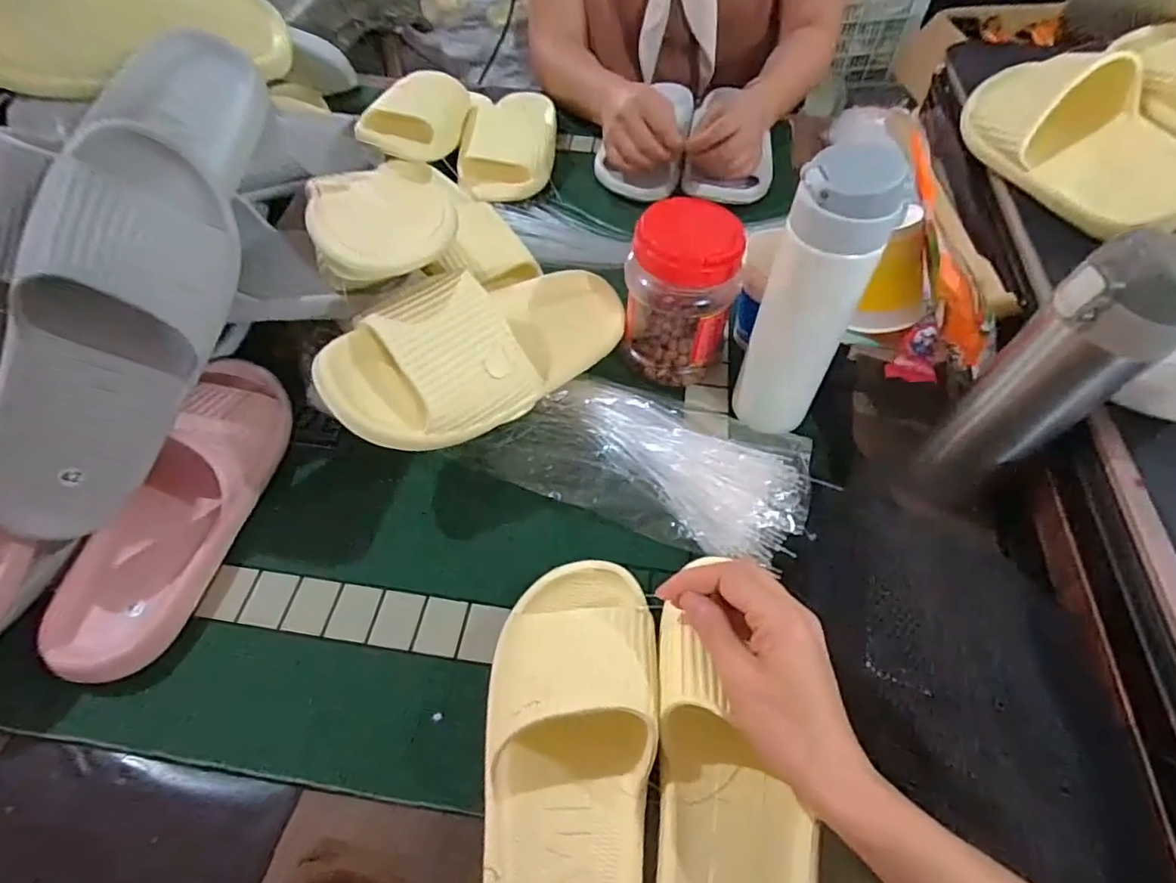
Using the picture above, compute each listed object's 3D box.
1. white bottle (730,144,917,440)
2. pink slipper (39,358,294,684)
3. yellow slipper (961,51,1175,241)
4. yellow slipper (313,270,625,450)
[{"bbox_3d":[0.152,-0.088,0.423,0.065,0.210,0.055,19,55,15],"label":"white bottle"},{"bbox_3d":[-0.294,0.032,0.429,0.078,0.088,0.251,8,53,7],"label":"pink slipper"},{"bbox_3d":[0.435,-0.266,0.540,0.068,0.114,0.248,22,44,-40],"label":"yellow slipper"},{"bbox_3d":[-0.070,-0.071,0.469,0.264,0.080,0.107,-27,87,-32],"label":"yellow slipper"}]

